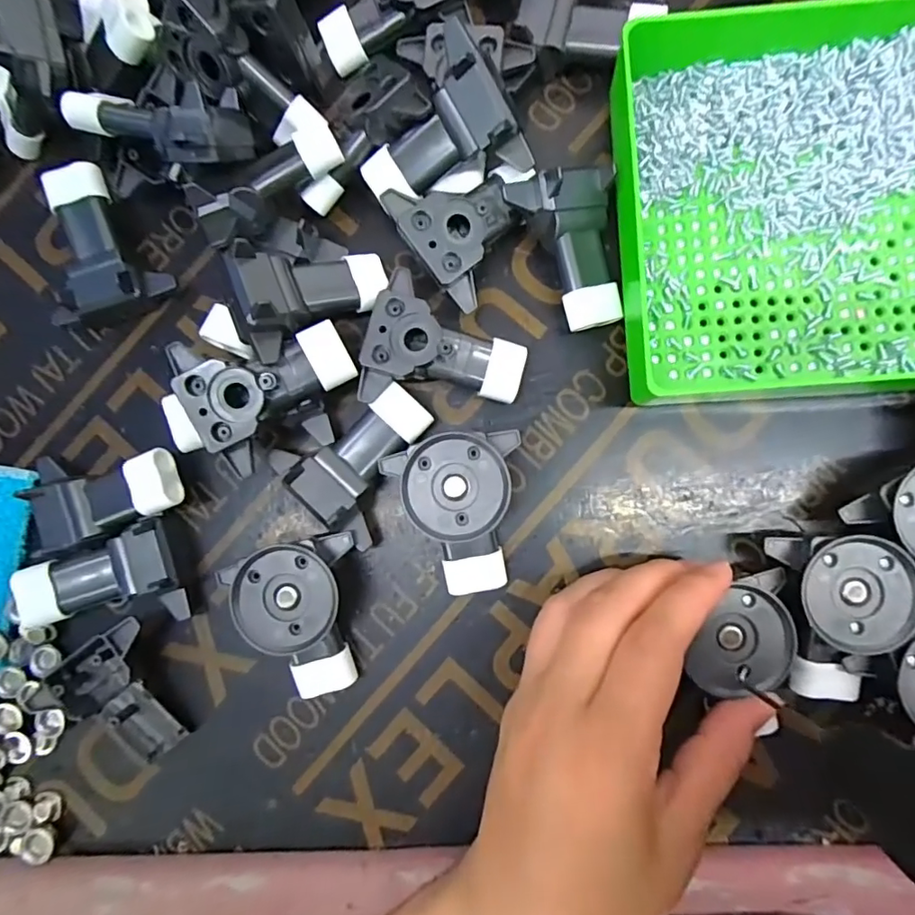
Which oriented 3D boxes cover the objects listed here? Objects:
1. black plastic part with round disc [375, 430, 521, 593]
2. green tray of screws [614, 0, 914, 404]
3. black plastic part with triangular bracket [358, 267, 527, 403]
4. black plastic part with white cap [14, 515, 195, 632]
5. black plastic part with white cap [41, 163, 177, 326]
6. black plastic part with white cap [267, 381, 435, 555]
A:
[{"bbox_3d":[-0.001,0.024,0.219,0.052,0.029,0.065,-4,87,4],"label":"black plastic part with round disc"},{"bbox_3d":[0.189,-0.108,0.212,0.239,0.035,0.155,-3,87,4],"label":"green tray of screws"},{"bbox_3d":[-0.004,-0.045,0.224,0.064,0.027,0.054,13,88,4],"label":"black plastic part with triangular bracket"},{"bbox_3d":[-0.151,0.055,0.223,0.061,0.023,0.041,-17,86,3],"label":"black plastic part with white cap"},{"bbox_3d":[-0.167,-0.096,0.240,0.057,0.023,0.065,-21,86,3],"label":"black plastic part with white cap"},{"bbox_3d":[-0.041,-0.003,0.224,0.053,0.027,0.062,41,90,5],"label":"black plastic part with white cap"}]

